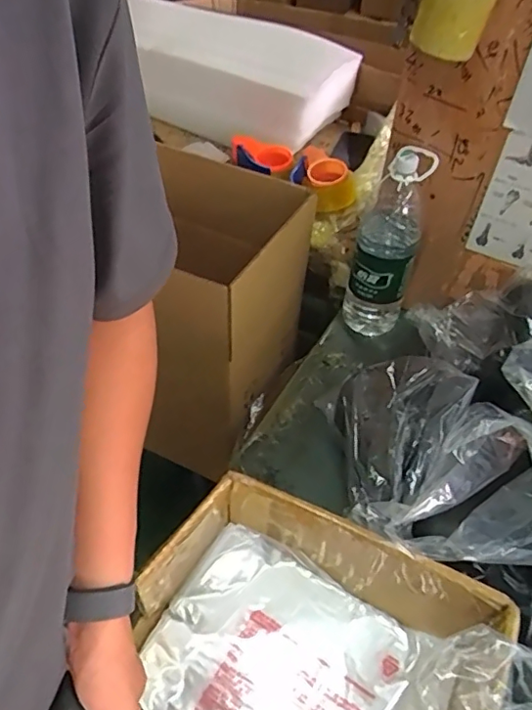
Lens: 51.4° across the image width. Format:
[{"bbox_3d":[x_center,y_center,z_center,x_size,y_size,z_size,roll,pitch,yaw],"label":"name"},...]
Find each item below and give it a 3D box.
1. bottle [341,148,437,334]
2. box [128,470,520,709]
[{"bbox_3d":[0.196,-0.171,0.919,0.100,0.314,0.091,12,48,8],"label":"bottle"},{"bbox_3d":[-0.015,0.348,0.466,0.310,0.194,0.412,23,51,18],"label":"box"}]

